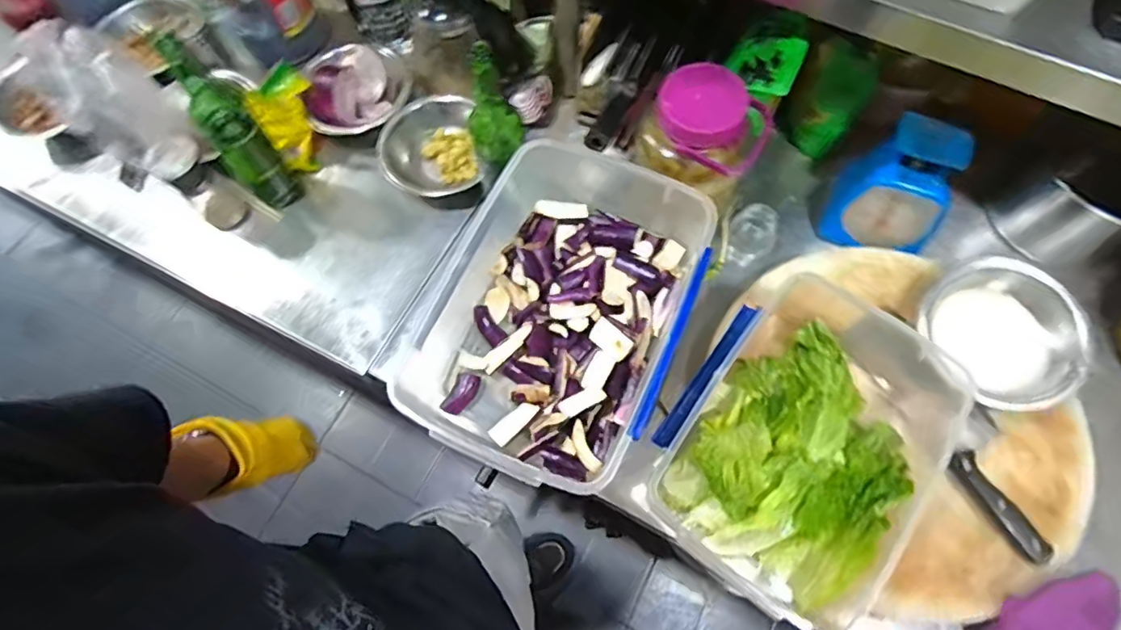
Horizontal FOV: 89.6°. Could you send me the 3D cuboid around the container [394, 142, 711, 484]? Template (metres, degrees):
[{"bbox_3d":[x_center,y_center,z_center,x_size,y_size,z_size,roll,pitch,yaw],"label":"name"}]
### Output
[{"bbox_3d":[0.011,-0.012,0.572,0.231,0.116,0.344,23,71,10],"label":"container"}]

